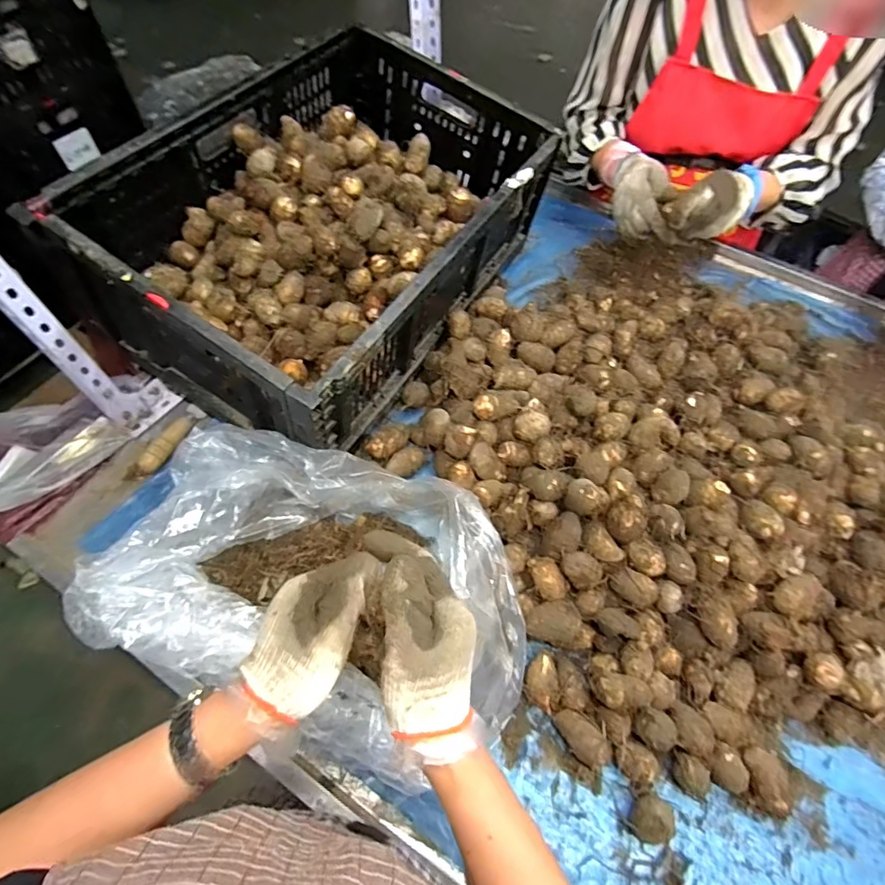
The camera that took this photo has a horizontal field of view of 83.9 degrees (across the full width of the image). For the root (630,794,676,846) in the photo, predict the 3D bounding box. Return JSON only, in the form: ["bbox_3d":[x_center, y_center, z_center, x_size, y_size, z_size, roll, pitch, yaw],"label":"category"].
[{"bbox_3d":[0.209,0.377,0.492,0.036,0.041,0.040,24,62,11],"label":"root"}]

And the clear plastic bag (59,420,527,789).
[{"bbox_3d":[-0.126,0.150,0.532,0.445,0.148,0.277,21,62,9],"label":"clear plastic bag"}]

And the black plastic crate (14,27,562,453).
[{"bbox_3d":[-0.146,-0.312,0.717,0.409,0.225,0.600,29,63,14],"label":"black plastic crate"}]

